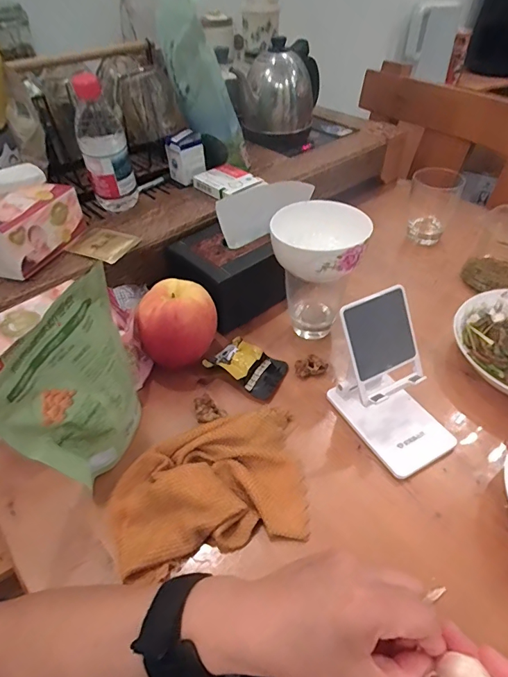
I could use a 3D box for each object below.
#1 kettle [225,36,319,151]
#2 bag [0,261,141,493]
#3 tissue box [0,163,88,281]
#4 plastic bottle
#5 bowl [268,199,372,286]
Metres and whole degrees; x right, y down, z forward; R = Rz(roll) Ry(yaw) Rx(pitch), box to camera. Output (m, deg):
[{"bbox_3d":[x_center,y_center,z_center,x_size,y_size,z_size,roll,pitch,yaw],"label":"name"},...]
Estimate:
[{"bbox_3d":[0.042,-0.460,0.820,0.173,0.152,0.134,-1,45,0],"label":"kettle"},{"bbox_3d":[-0.150,0.049,0.387,0.034,0.177,0.146,14,47,15],"label":"bag"},{"bbox_3d":[-0.289,-0.151,0.524,0.085,0.086,0.141,12,46,13],"label":"tissue box"},{"bbox_3d":[-0.208,-0.266,0.602,0.062,0.171,0.068,-14,46,-13],"label":"plastic bottle"},{"bbox_3d":[0.074,-0.117,0.494,0.106,0.056,0.105,-1,45,1],"label":"bowl"}]

